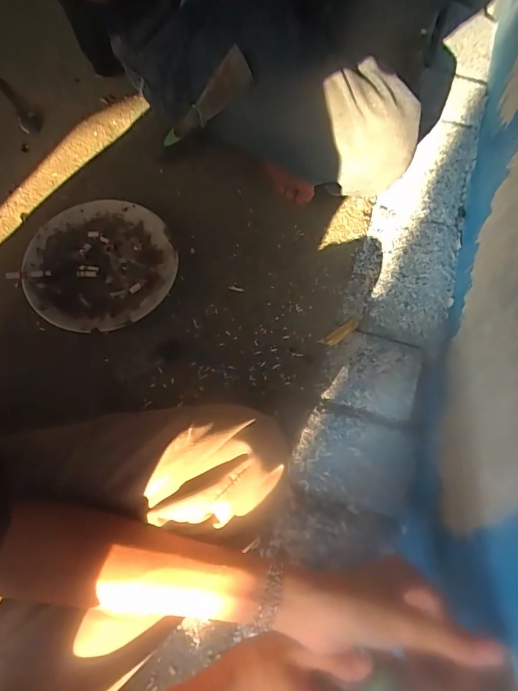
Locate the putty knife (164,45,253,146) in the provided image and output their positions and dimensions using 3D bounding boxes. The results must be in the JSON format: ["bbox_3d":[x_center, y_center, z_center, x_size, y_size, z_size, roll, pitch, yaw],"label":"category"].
[{"bbox_3d":[-0.070,-0.320,0.545,0.043,0.166,0.023,19,61,-41],"label":"putty knife"}]

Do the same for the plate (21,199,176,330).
[{"bbox_3d":[-0.208,-0.105,0.544,0.189,0.024,0.185,1,69,-2],"label":"plate"}]

